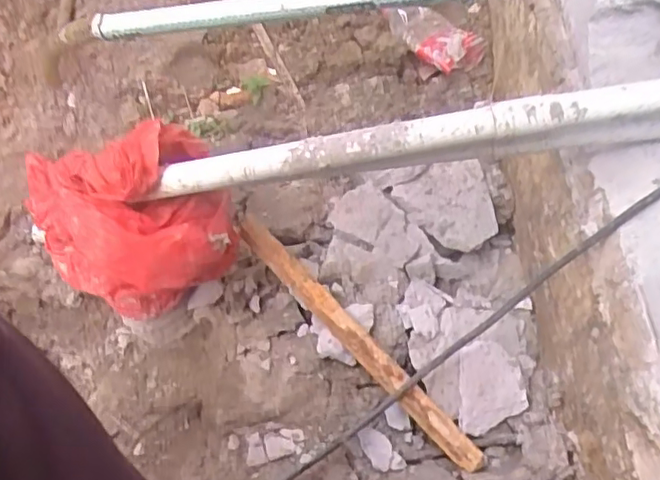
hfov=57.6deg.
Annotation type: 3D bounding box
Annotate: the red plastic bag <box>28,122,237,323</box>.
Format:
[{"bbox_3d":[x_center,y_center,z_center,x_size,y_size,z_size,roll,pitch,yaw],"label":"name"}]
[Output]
[{"bbox_3d":[-0.204,-0.005,0.661,0.190,0.209,0.161,-21,61,-9],"label":"red plastic bag"}]

